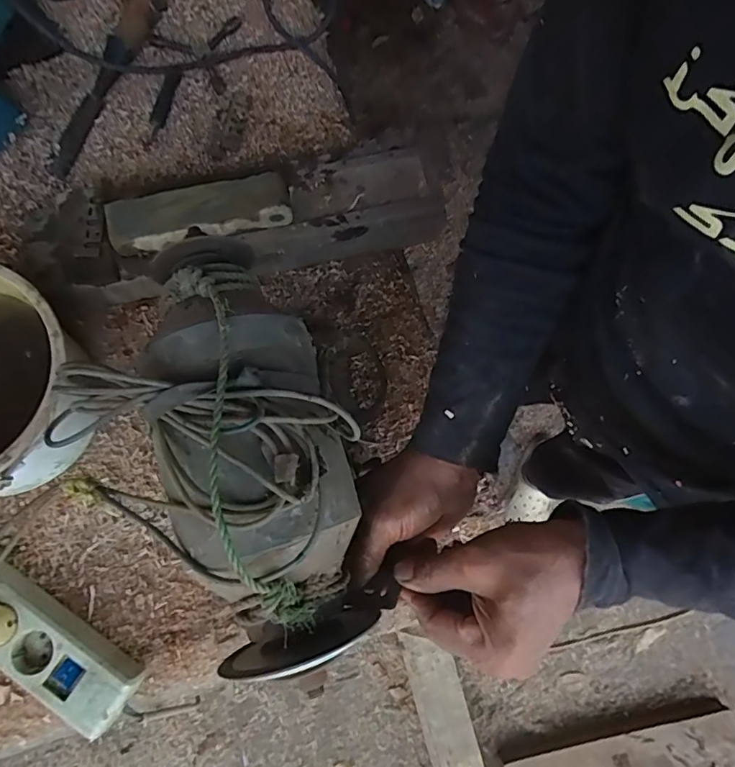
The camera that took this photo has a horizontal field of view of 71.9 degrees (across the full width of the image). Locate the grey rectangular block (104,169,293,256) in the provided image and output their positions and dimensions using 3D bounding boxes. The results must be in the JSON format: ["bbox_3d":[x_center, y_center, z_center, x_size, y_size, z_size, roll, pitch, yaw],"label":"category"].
[{"bbox_3d":[-0.179,-0.183,0.544,0.185,0.035,0.054,-16,78,-4],"label":"grey rectangular block"}]

